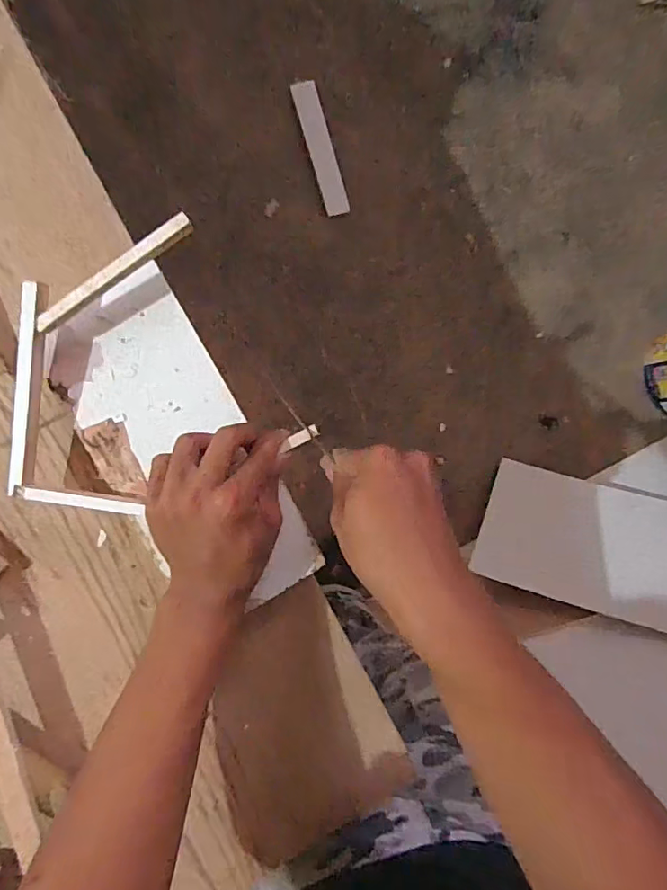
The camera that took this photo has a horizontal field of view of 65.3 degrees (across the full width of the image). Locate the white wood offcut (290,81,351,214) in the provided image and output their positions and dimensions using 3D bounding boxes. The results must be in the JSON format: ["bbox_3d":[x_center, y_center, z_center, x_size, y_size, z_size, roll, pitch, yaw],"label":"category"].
[{"bbox_3d":[-0.025,-0.669,1.180,0.059,0.018,0.286,-18,98,-13],"label":"white wood offcut"}]

